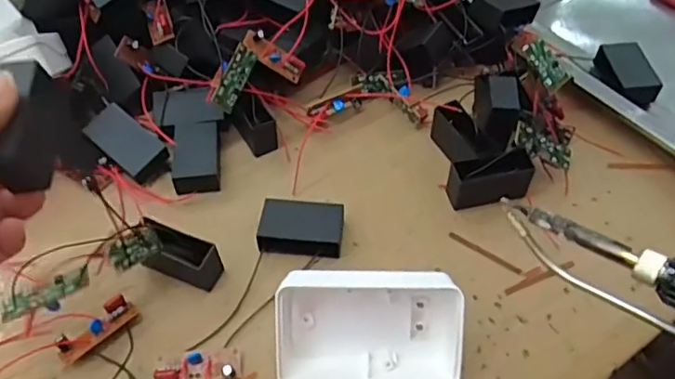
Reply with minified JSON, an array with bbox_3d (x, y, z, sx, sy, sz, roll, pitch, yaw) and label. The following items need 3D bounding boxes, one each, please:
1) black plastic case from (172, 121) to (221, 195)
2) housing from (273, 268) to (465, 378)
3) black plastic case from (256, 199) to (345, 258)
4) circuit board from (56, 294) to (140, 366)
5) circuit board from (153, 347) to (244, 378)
[{"bbox_3d":[-0.093,-0.021,0.390,0.029,0.017,0.049,-6,52,-6],"label":"black plastic case"},{"bbox_3d":[0.014,0.071,0.295,0.090,0.030,0.063,2,96,-1],"label":"housing"},{"bbox_3d":[-0.021,0.022,0.354,0.049,0.019,0.032,5,52,3],"label":"black plastic case"},{"bbox_3d":[-0.129,0.076,0.317,0.043,0.012,0.017,-32,58,-23],"label":"circuit board"},{"bbox_3d":[-0.072,0.093,0.305,0.044,0.010,0.016,-8,52,-7],"label":"circuit board"}]

